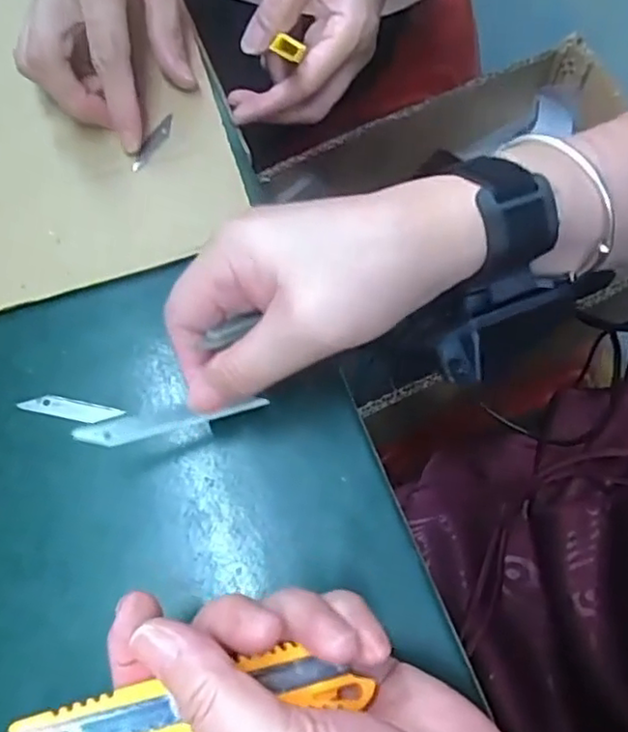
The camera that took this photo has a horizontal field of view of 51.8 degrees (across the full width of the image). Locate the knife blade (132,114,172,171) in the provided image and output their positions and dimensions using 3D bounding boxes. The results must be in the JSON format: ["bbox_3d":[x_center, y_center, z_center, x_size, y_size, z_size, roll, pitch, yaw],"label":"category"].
[{"bbox_3d":[-0.090,-0.125,0.362,0.009,0.004,0.041,27,68,4],"label":"knife blade"}]

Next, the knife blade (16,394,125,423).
[{"bbox_3d":[-0.116,0.020,0.308,0.048,0.004,0.010,12,70,4],"label":"knife blade"}]

